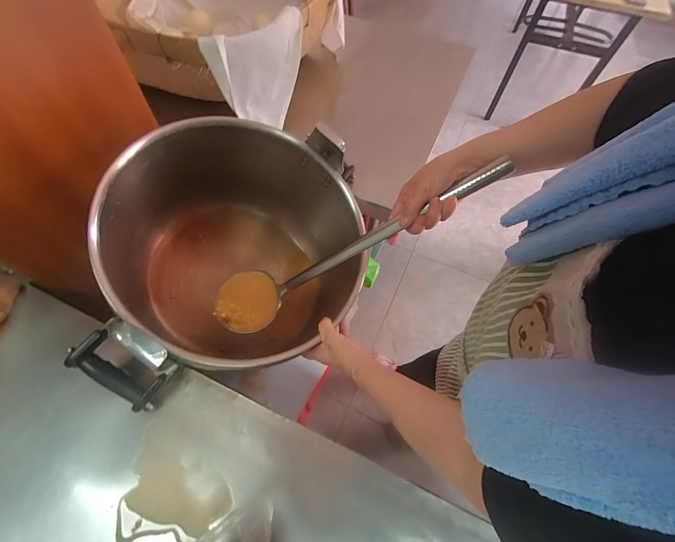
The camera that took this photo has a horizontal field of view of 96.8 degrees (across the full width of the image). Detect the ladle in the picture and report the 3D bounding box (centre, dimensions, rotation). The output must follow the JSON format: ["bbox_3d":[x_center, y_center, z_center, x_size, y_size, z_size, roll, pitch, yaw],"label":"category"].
[{"bbox_3d":[-0.002,-0.018,0.441,0.477,0.055,0.106,-24,61,27],"label":"ladle"}]

